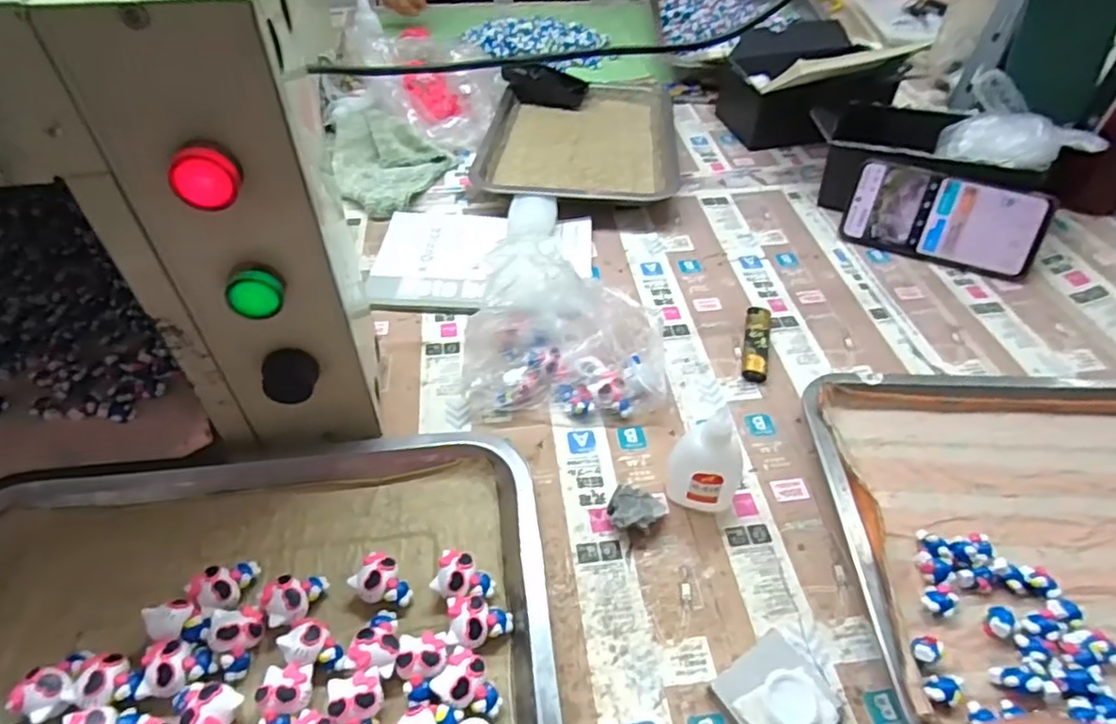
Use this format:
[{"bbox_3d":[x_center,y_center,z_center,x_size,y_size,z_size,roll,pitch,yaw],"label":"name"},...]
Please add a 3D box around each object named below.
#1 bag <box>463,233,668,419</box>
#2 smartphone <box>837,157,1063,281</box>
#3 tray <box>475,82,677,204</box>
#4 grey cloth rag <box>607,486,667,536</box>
[{"bbox_3d":[0.007,-0.027,0.463,0.145,0.088,0.101,3,47,-1],"label":"bag"},{"bbox_3d":[0.363,-0.137,0.594,0.163,0.077,0.009,21,18,19],"label":"smartphone"},{"bbox_3d":[0.030,-0.262,0.733,0.211,0.028,0.298,7,47,3],"label":"tray"},{"bbox_3d":[0.050,0.095,0.398,0.034,0.022,0.027,12,47,7],"label":"grey cloth rag"}]

